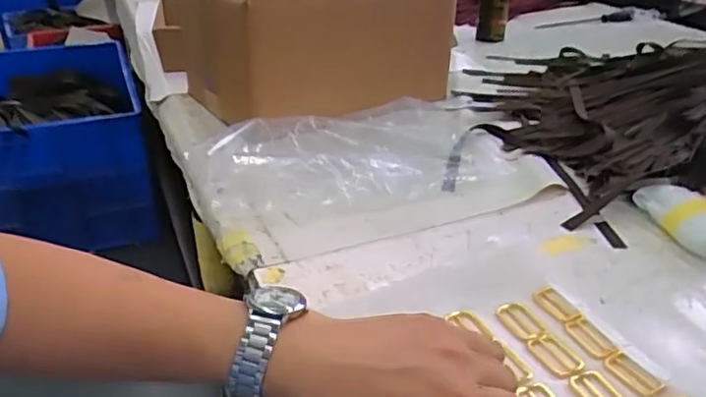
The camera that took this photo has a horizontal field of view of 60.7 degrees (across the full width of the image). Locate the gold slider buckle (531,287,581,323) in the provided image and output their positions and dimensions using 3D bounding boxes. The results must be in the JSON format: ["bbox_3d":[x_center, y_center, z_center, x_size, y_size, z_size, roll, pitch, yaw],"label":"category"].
[{"bbox_3d":[0.185,0.098,0.548,0.022,0.008,0.044,-30,36,-5],"label":"gold slider buckle"}]

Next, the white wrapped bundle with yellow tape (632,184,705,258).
[{"bbox_3d":[0.366,0.019,0.667,0.048,0.039,0.118,-8,30,-13],"label":"white wrapped bundle with yellow tape"}]

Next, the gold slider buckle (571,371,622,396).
[{"bbox_3d":[0.191,0.151,0.464,0.027,0.004,0.048,-9,30,-15],"label":"gold slider buckle"}]

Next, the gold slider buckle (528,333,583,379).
[{"bbox_3d":[0.168,0.129,0.499,0.028,0.004,0.045,-15,32,-24],"label":"gold slider buckle"}]

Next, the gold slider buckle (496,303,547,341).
[{"bbox_3d":[0.149,0.107,0.530,0.033,0.005,0.046,-14,32,-23],"label":"gold slider buckle"}]

